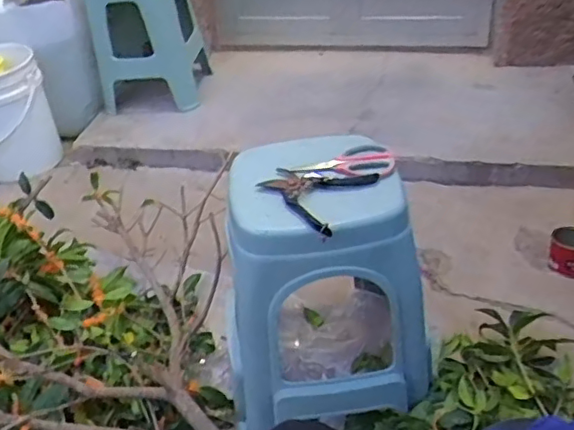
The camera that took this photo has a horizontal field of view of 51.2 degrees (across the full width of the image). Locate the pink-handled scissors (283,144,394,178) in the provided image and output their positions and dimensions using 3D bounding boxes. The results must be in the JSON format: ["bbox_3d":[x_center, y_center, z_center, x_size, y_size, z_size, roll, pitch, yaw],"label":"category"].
[{"bbox_3d":[0.089,-0.083,0.955,0.163,0.014,0.080,-2,36,5],"label":"pink-handled scissors"}]

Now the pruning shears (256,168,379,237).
[{"bbox_3d":[0.033,-0.035,0.923,0.154,0.012,0.159,16,41,28],"label":"pruning shears"}]

